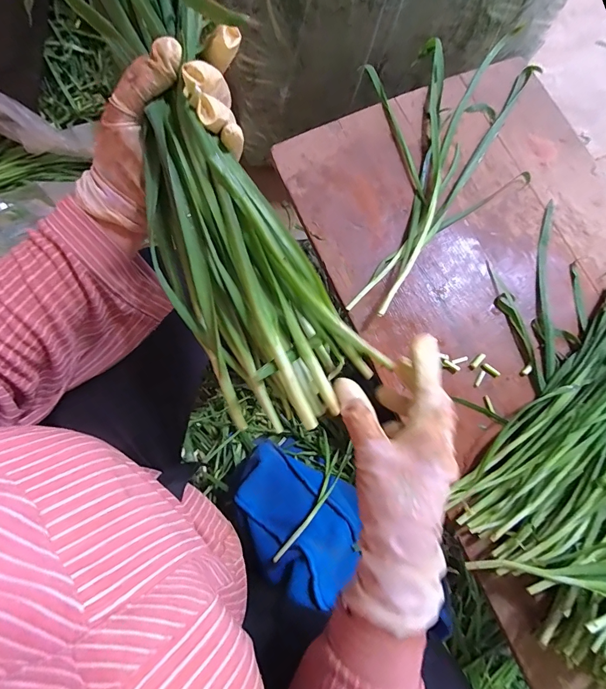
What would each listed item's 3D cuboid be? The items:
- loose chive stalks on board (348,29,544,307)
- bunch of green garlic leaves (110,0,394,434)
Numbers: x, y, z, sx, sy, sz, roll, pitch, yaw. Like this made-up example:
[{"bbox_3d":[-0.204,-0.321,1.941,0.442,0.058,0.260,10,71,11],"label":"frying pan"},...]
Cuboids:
[{"bbox_3d":[0.192,-0.259,0.521,0.232,0.029,0.476,13,78,1],"label":"loose chive stalks on board"},{"bbox_3d":[-0.063,-0.151,0.259,0.127,0.081,0.427,-18,98,-5],"label":"bunch of green garlic leaves"}]

